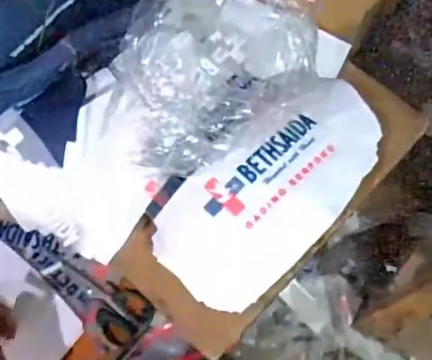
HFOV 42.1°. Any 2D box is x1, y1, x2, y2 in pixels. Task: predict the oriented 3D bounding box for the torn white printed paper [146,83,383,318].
[{"bbox_3d":[0.072,0.008,0.625,0.297,0.059,0.145,-41,73,-15],"label":"torn white printed paper"}]

